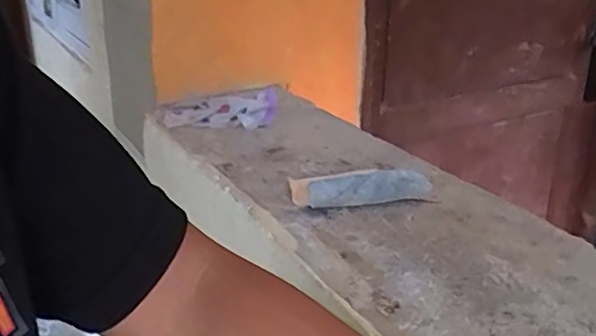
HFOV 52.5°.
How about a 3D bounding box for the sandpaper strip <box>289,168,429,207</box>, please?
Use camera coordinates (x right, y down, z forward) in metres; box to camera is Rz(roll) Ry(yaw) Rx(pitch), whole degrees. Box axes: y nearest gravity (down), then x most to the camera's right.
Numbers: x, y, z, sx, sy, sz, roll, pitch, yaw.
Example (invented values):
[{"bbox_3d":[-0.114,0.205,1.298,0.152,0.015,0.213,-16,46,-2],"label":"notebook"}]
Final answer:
[{"bbox_3d":[0.060,0.017,0.560,0.130,0.016,0.046,-4,22,-11],"label":"sandpaper strip"}]

